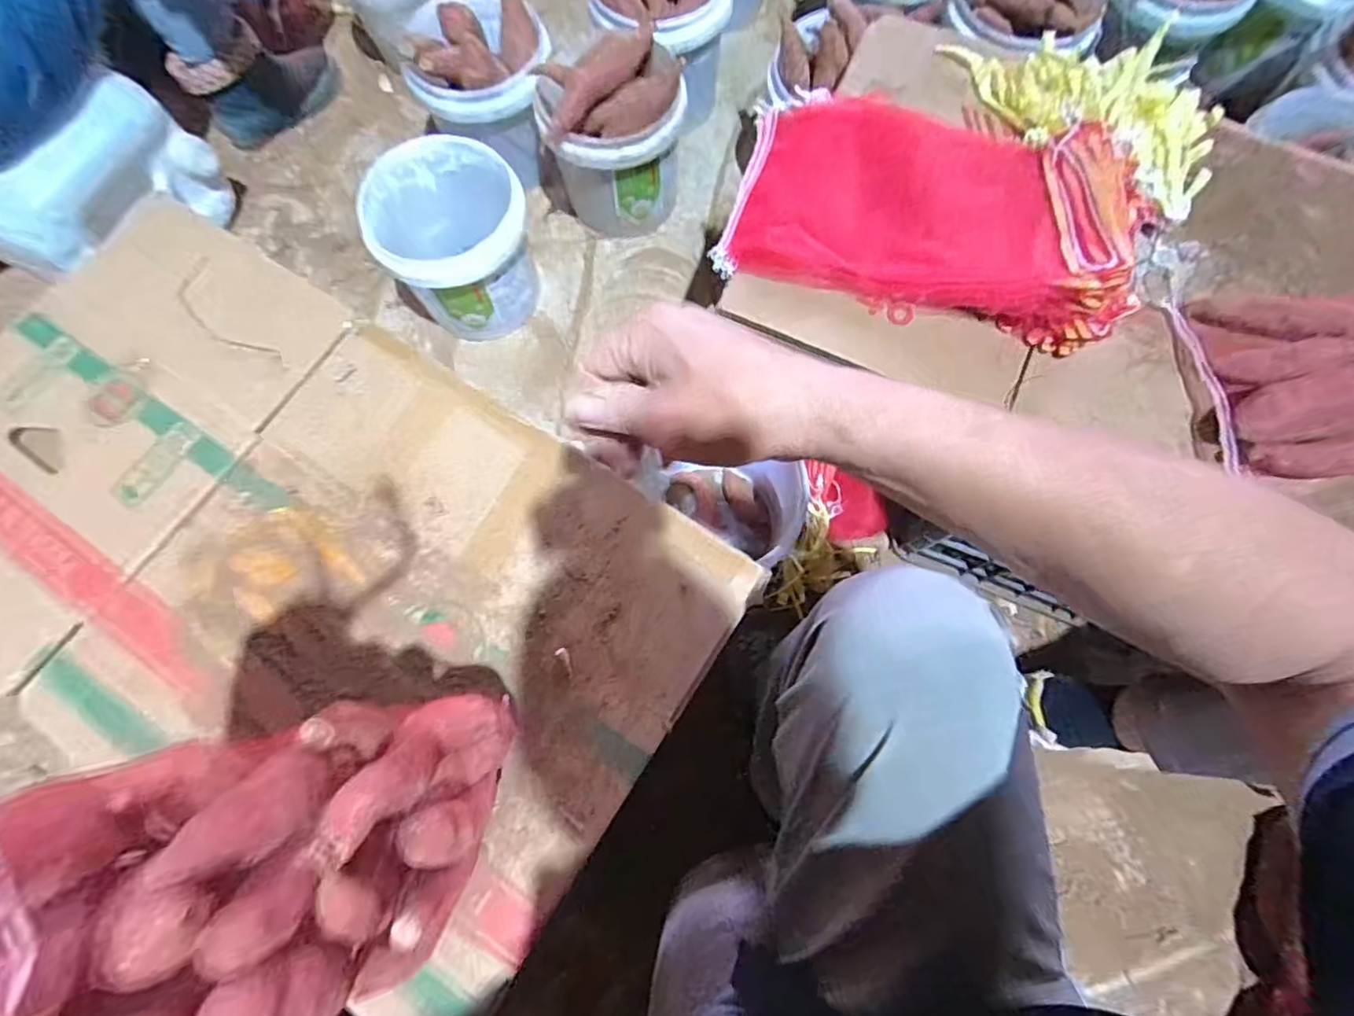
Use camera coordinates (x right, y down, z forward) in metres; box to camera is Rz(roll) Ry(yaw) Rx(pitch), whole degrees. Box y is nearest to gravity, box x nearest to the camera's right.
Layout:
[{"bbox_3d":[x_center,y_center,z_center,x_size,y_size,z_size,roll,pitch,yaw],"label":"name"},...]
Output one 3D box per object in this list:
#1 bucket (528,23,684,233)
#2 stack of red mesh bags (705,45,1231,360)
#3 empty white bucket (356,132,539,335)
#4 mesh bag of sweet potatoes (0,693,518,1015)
[{"bbox_3d":[-0.090,-0.538,0.904,0.193,0.232,0.180,0,74,1],"label":"bucket"},{"bbox_3d":[0.295,-0.345,0.622,0.448,0.071,0.371,17,75,6],"label":"stack of red mesh bags"},{"bbox_3d":[-0.314,-0.378,0.899,0.207,0.192,0.215,0,74,1],"label":"empty white bucket"},{"bbox_3d":[-0.165,0.155,0.287,0.080,0.317,0.125,-43,78,2],"label":"mesh bag of sweet potatoes"}]

